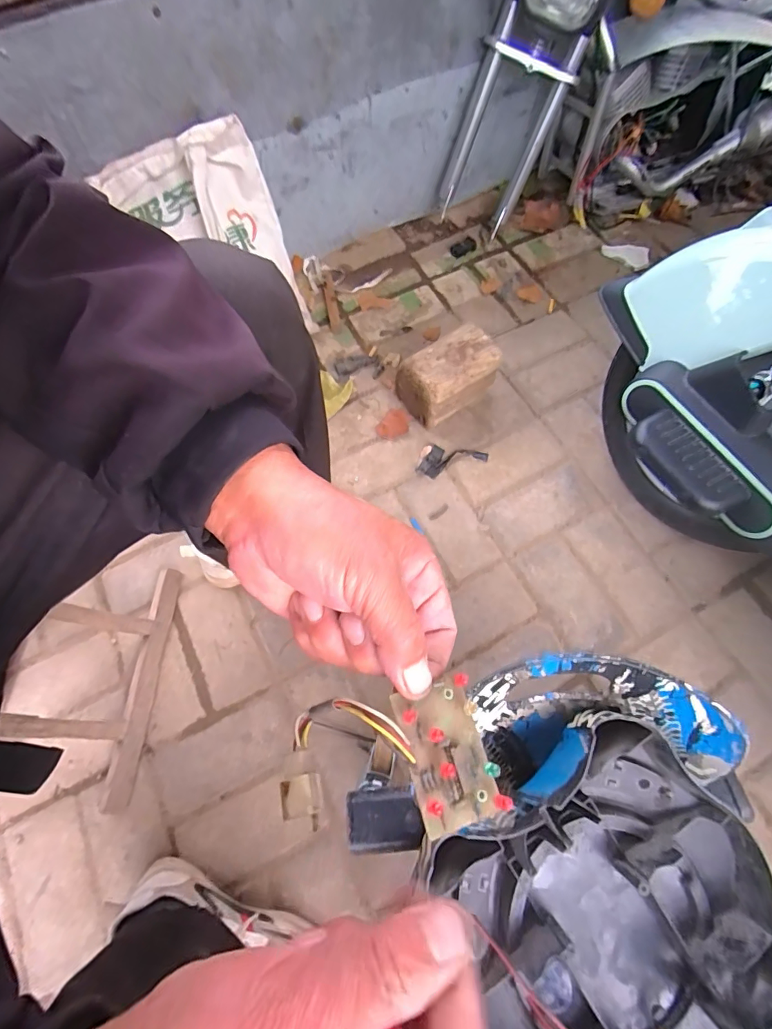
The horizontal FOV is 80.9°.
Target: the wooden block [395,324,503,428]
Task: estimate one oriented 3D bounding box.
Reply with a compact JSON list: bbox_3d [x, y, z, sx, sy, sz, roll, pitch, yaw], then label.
[{"bbox_3d":[0.105,-0.231,0.778,0.146,0.124,0.101,-31,70,-11],"label":"wooden block"}]

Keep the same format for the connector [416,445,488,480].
[{"bbox_3d":[0.112,-0.098,0.792,0.124,0.012,0.054,-16,68,-5],"label":"connector"}]

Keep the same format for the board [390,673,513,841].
[{"bbox_3d":[0.028,0.106,0.202,0.037,0.017,0.058,-15,68,-6],"label":"board"}]

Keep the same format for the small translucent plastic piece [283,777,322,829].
[{"bbox_3d":[-0.043,0.147,0.231,0.020,0.007,0.023,-12,68,-3],"label":"small translucent plastic piece"}]

